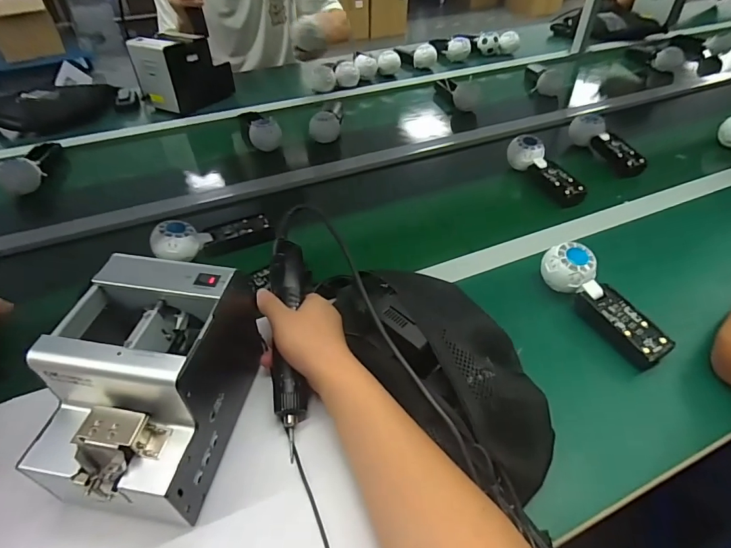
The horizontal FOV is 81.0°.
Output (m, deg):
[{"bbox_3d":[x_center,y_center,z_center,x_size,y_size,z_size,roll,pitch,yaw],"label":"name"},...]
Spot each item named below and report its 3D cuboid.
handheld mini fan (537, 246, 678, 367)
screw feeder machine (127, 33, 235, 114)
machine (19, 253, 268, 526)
[{"bbox_3d":[0.285,0.034,0.520,0.051,0.047,0.171,-23,62,-22],"label":"handheld mini fan"},{"bbox_3d":[-0.443,-0.498,1.035,0.131,0.137,0.181,27,50,26],"label":"screw feeder machine"},{"bbox_3d":[-0.190,0.099,0.382,0.129,0.144,0.175,9,44,10],"label":"machine"}]

